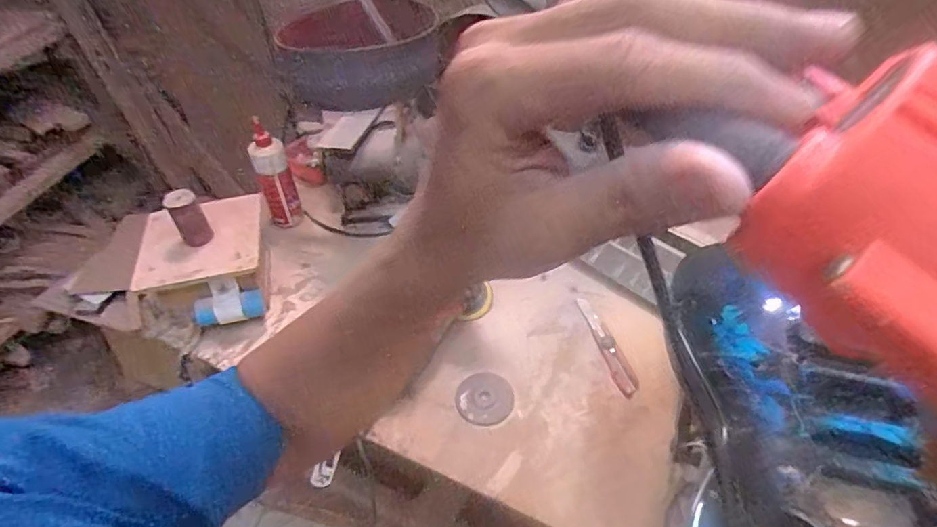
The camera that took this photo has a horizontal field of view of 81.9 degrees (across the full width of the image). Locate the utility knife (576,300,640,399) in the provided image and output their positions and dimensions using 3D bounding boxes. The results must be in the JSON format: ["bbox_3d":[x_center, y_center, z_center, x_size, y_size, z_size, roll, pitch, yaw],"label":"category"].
[{"bbox_3d":[0.230,0.133,0.896,0.034,0.009,0.195,-13,47,-8],"label":"utility knife"}]

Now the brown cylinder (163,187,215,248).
[{"bbox_3d":[-0.468,-0.076,0.905,0.050,0.092,0.038,-31,52,-23],"label":"brown cylinder"}]

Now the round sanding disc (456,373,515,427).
[{"bbox_3d":[0.025,0.208,0.838,0.087,0.004,0.089,-14,47,-9],"label":"round sanding disc"}]

